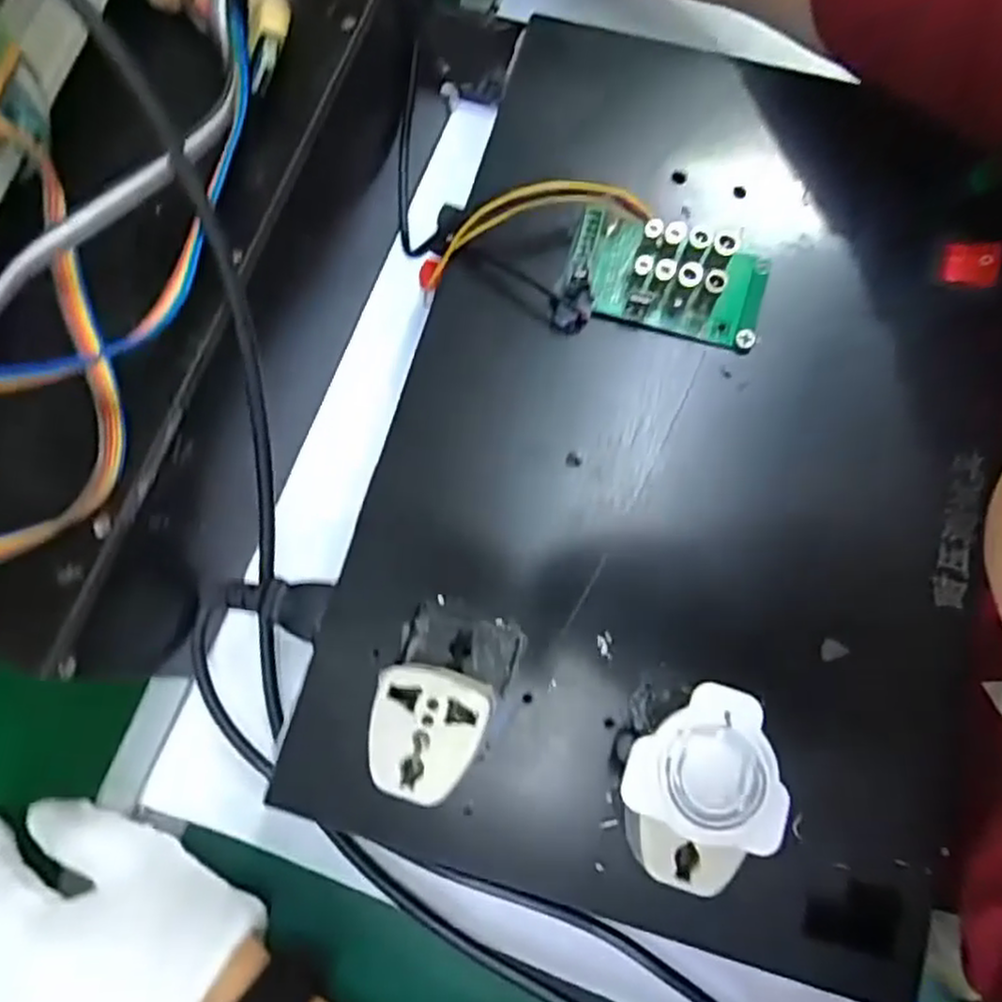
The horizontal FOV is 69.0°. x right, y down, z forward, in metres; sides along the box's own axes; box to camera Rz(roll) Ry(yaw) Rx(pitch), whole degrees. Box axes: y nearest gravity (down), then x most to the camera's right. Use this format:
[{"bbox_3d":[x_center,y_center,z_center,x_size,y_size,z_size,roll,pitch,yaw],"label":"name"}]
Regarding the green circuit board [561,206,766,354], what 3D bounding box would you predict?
[{"bbox_3d":[0.065,-0.087,0.281,0.076,0.025,0.048,16,78,5],"label":"green circuit board"}]

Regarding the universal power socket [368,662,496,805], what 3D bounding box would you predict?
[{"bbox_3d":[-0.023,0.075,0.241,0.036,0.030,0.040,10,78,4],"label":"universal power socket"}]

